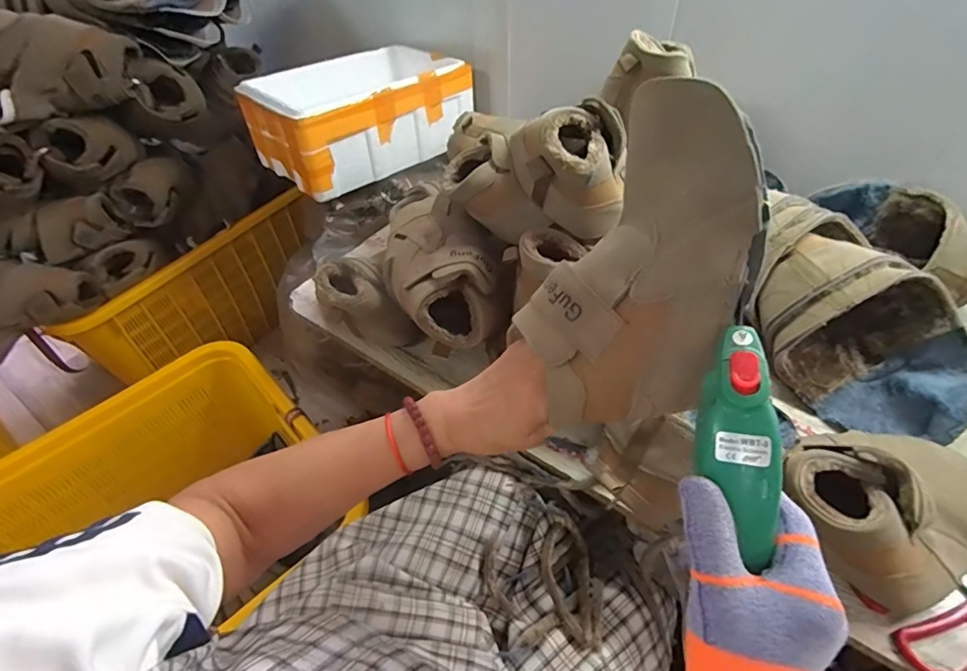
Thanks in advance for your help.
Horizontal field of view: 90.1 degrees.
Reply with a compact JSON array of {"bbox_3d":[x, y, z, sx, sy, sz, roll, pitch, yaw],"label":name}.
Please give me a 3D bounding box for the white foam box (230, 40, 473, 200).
[{"bbox_3d":[-0.258,-0.473,1.020,0.403,0.153,0.293,-34,54,-27],"label":"white foam box"}]

